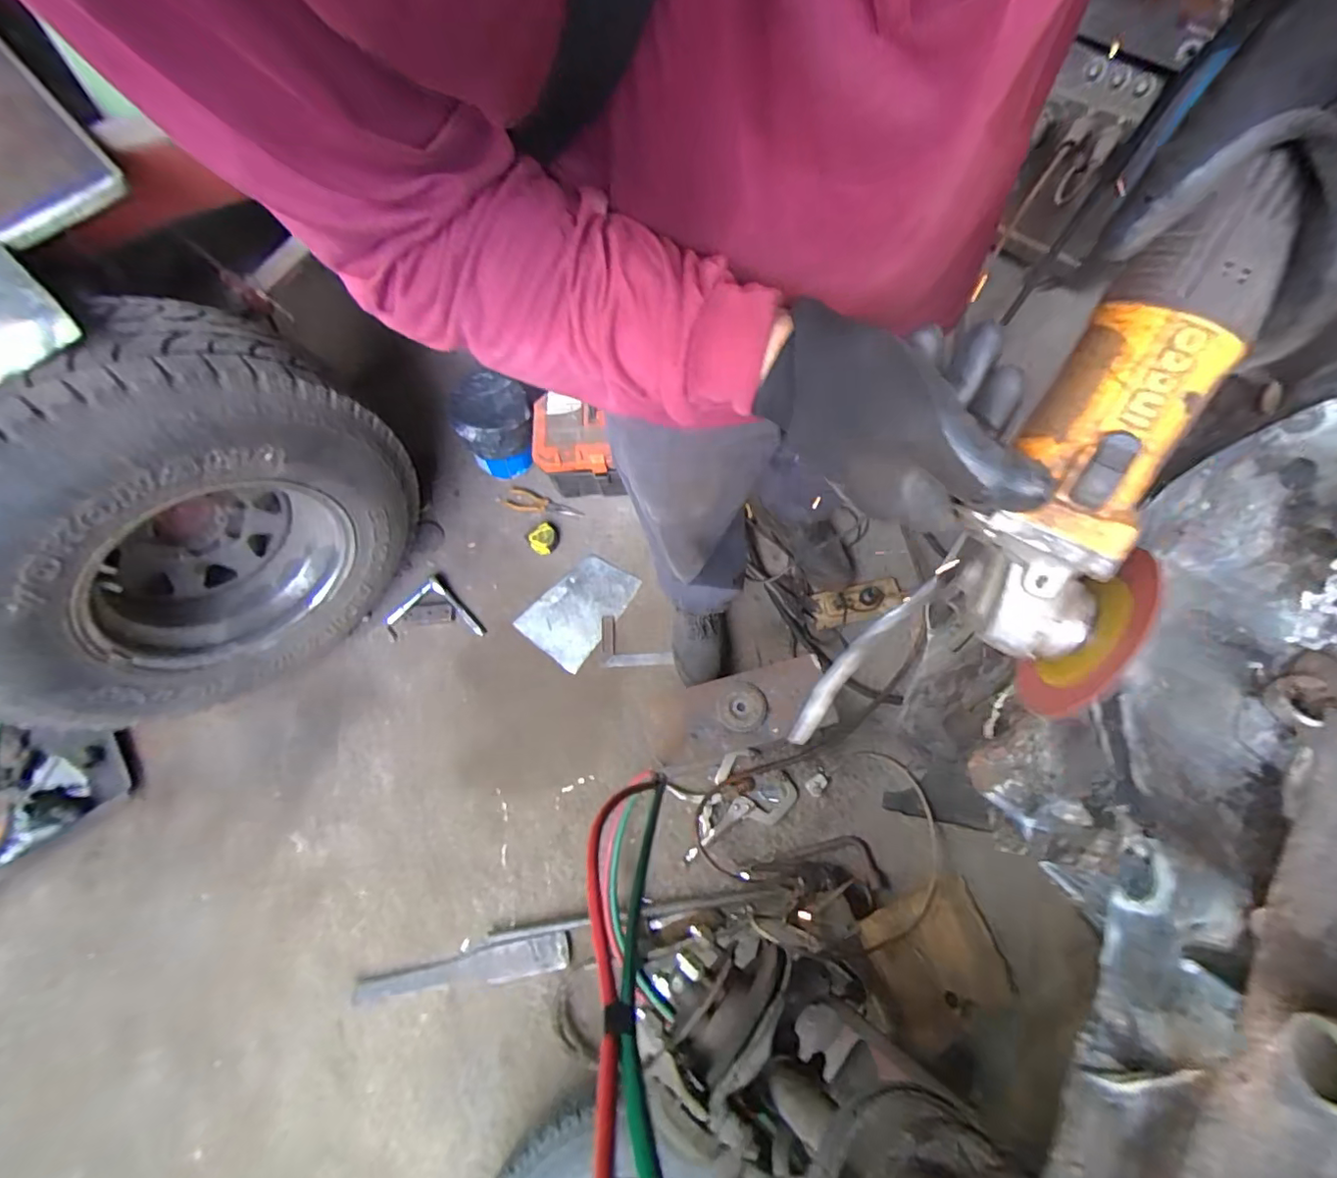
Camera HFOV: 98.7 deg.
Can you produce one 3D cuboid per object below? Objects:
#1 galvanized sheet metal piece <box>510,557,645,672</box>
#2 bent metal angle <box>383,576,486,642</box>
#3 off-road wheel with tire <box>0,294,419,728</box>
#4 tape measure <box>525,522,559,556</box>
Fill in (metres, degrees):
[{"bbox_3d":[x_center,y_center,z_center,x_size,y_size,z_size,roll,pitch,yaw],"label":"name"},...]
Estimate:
[{"bbox_3d":[-0.204,0.042,1.335,0.182,0.005,0.256,37,76,15],"label":"galvanized sheet metal piece"},{"bbox_3d":[-0.545,0.080,1.316,0.167,0.043,0.192,-41,73,-12],"label":"bent metal angle"},{"bbox_3d":[-0.814,-0.111,1.019,0.277,0.681,0.666,38,65,18],"label":"off-road wheel with tire"},{"bbox_3d":[-0.298,-0.121,1.371,0.072,0.030,0.080,-42,73,-12],"label":"tape measure"}]

